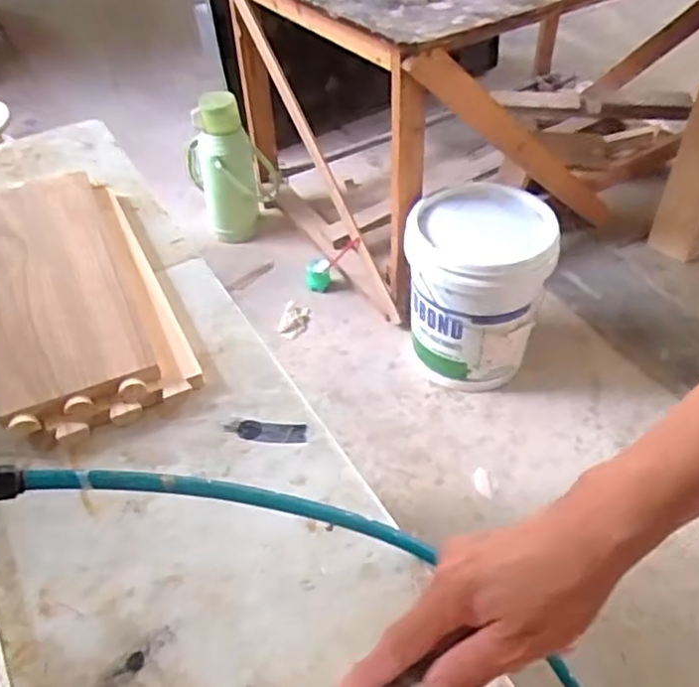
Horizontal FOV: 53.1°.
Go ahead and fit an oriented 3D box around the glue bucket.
[{"bbox_3d":[0.278,-0.137,1.594,0.306,0.375,0.330,0,44,1],"label":"glue bucket"}]

